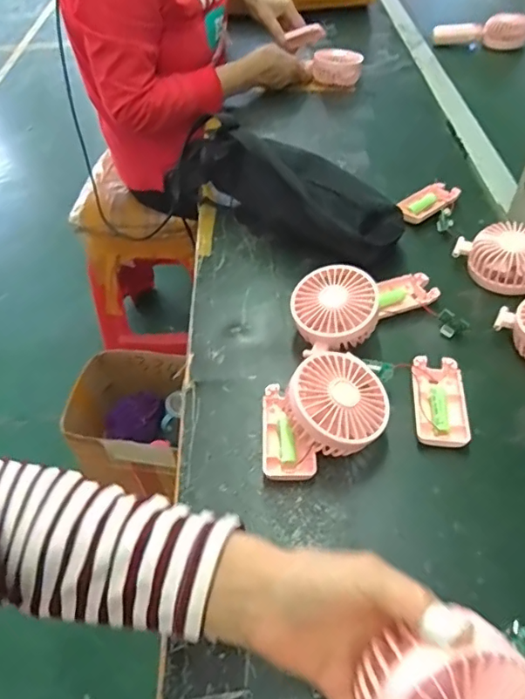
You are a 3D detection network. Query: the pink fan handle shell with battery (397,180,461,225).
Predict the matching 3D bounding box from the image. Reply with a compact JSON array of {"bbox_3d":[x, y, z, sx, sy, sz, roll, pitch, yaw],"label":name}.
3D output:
[{"bbox_3d":[0.219,-0.195,0.694,0.099,0.017,0.050,-32,55,-22],"label":"pink fan handle shell with battery"}]

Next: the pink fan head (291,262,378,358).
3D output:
[{"bbox_3d":[0.077,-0.040,0.542,0.081,0.047,0.085,21,68,21],"label":"pink fan head"}]

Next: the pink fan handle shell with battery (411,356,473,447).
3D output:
[{"bbox_3d":[0.167,0.050,0.489,0.051,0.019,0.095,4,50,6],"label":"pink fan handle shell with battery"}]

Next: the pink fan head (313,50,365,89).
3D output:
[{"bbox_3d":[0.139,-0.519,0.950,0.077,0.050,0.077,-1,50,2],"label":"pink fan head"}]

